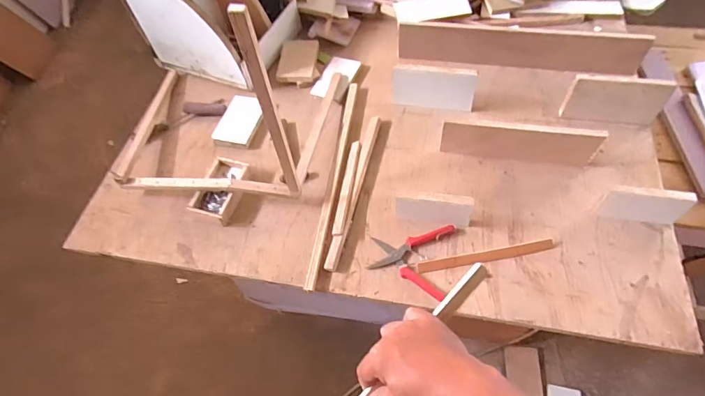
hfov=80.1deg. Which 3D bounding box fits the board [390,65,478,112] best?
[{"bbox_3d":[0.192,-0.260,0.998,0.193,0.109,0.011,10,46,14],"label":"board"}]

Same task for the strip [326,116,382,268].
[{"bbox_3d":[0.006,-0.026,0.900,0.028,0.019,0.387,10,58,11],"label":"strip"}]

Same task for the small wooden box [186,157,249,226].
[{"bbox_3d":[-0.283,-0.016,0.911,0.087,0.042,0.147,11,58,12],"label":"small wooden box"}]

